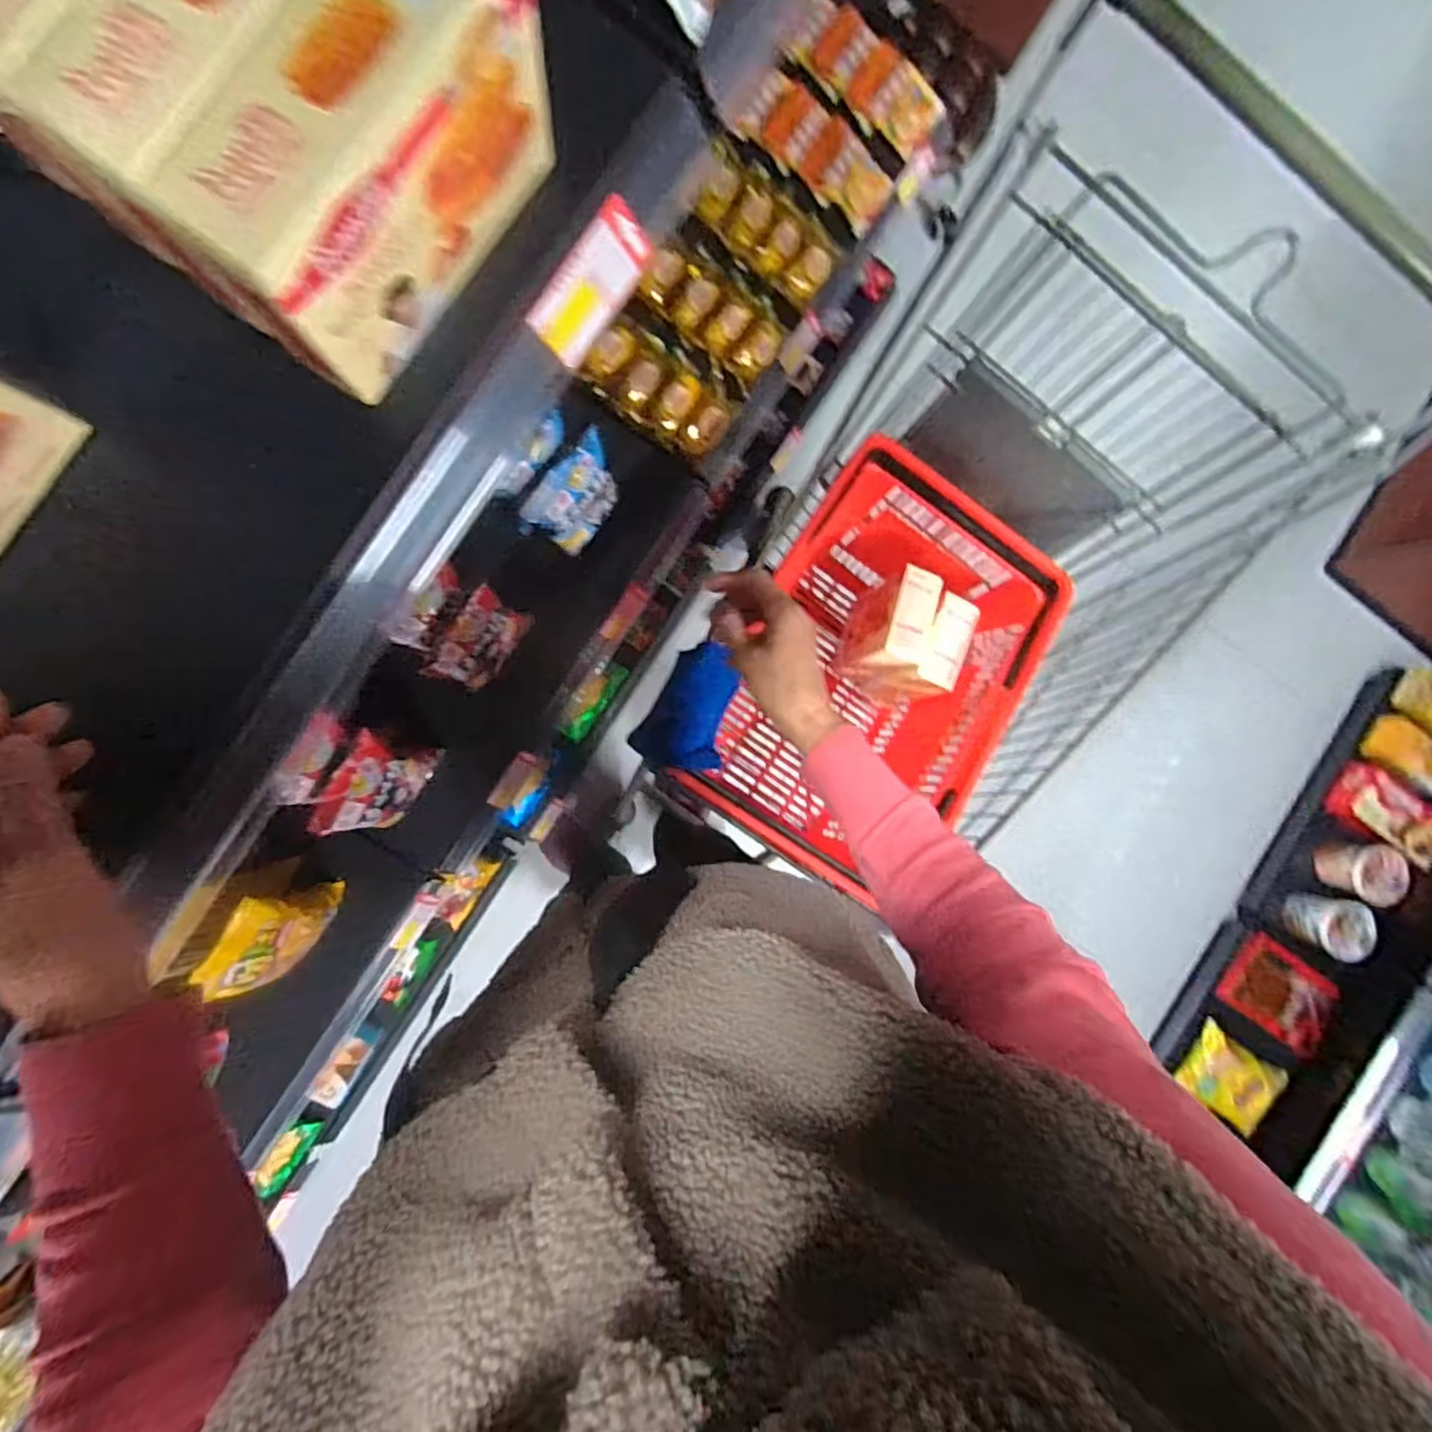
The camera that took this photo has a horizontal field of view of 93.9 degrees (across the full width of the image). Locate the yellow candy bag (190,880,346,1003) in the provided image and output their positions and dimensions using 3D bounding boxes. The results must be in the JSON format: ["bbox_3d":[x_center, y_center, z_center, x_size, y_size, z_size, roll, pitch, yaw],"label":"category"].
[{"bbox_3d":[-0.559,0.274,0.834,0.063,0.186,0.136,28,88,19],"label":"yellow candy bag"}]

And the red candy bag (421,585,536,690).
[{"bbox_3d":[-0.305,-0.096,0.857,0.035,0.129,0.123,34,89,15],"label":"red candy bag"}]

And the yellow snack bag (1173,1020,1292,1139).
[{"bbox_3d":[1.091,0.766,1.422,0.206,0.048,0.149,33,89,-8],"label":"yellow snack bag"}]

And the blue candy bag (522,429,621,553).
[{"bbox_3d":[-0.178,-0.279,0.858,0.069,0.103,0.141,36,88,-7],"label":"blue candy bag"}]

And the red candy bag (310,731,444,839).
[{"bbox_3d":[-0.421,0.094,0.846,0.033,0.142,0.127,23,86,20],"label":"red candy bag"}]

